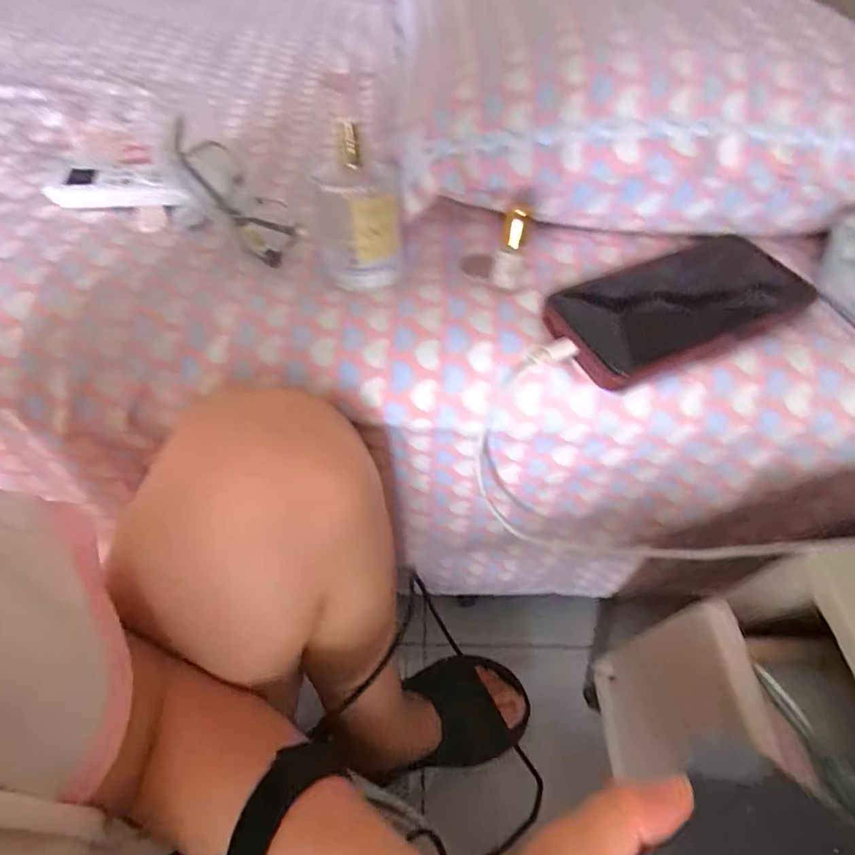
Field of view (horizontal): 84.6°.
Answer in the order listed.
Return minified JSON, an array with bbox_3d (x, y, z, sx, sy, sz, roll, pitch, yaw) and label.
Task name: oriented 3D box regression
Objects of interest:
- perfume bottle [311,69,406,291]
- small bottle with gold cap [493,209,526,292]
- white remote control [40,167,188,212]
[{"bbox_3d":[-0.040,-0.143,0.283,0.057,0.100,0.041,-11,57,-10],"label":"perfume bottle"},{"bbox_3d":[0.052,-0.108,0.292,0.018,0.047,0.018,11,56,4],"label":"small bottle with gold cap"},{"bbox_3d":[-0.223,-0.176,0.347,0.097,0.018,0.033,0,56,-3],"label":"white remote control"}]

